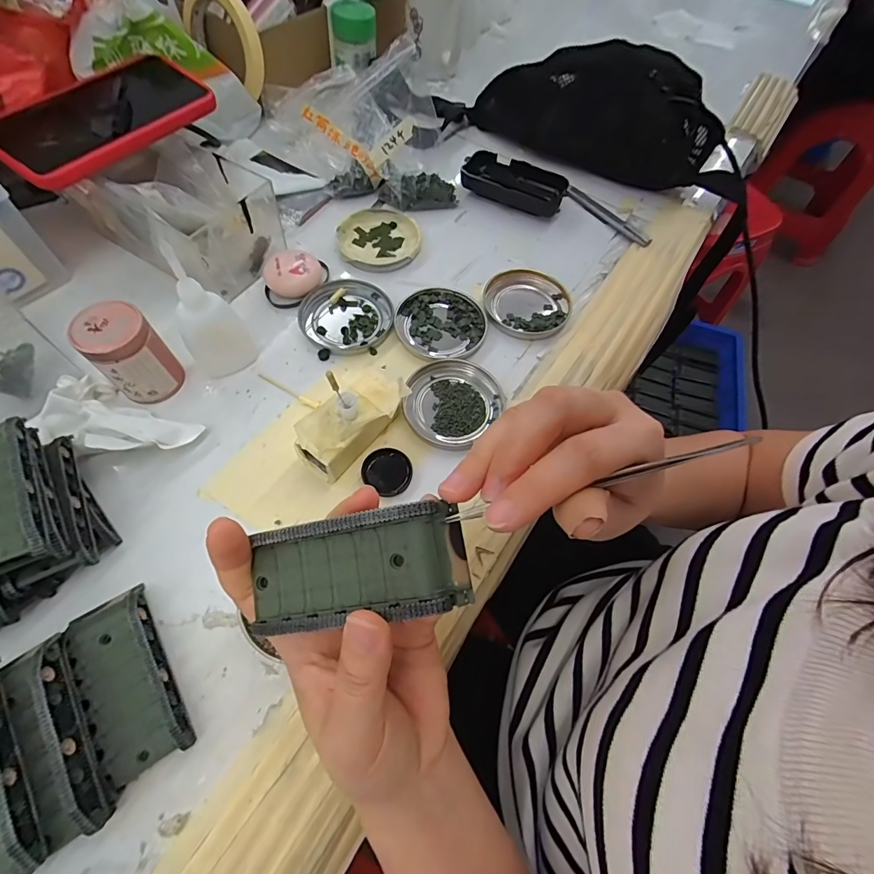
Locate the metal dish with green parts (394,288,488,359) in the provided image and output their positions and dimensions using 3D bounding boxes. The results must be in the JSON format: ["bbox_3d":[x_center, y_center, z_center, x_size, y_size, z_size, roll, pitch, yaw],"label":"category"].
[{"bbox_3d":[0.003,-0.101,0.381,0.077,0.008,0.073,2,62,-3],"label":"metal dish with green parts"}]

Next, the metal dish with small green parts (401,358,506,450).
[{"bbox_3d":[0.010,-0.031,0.344,0.073,0.017,0.078,2,62,-3],"label":"metal dish with small green parts"}]

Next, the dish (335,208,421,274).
[{"bbox_3d":[-0.057,-0.193,0.425,0.078,0.012,0.080,1,60,-1],"label":"dish"}]

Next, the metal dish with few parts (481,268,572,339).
[{"bbox_3d":[0.082,-0.124,0.398,0.079,0.010,0.081,2,62,-3],"label":"metal dish with few parts"}]

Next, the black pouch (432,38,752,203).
[{"bbox_3d":[0.178,-0.373,0.491,0.350,0.105,0.063,24,63,9],"label":"black pouch"}]

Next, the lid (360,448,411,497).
[{"bbox_3d":[-0.036,0.024,0.315,0.036,0.009,0.032,33,65,13],"label":"lid"}]

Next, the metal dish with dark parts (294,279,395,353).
[{"bbox_3d":[-0.079,-0.106,0.377,0.078,0.010,0.074,2,62,-3],"label":"metal dish with dark parts"}]

